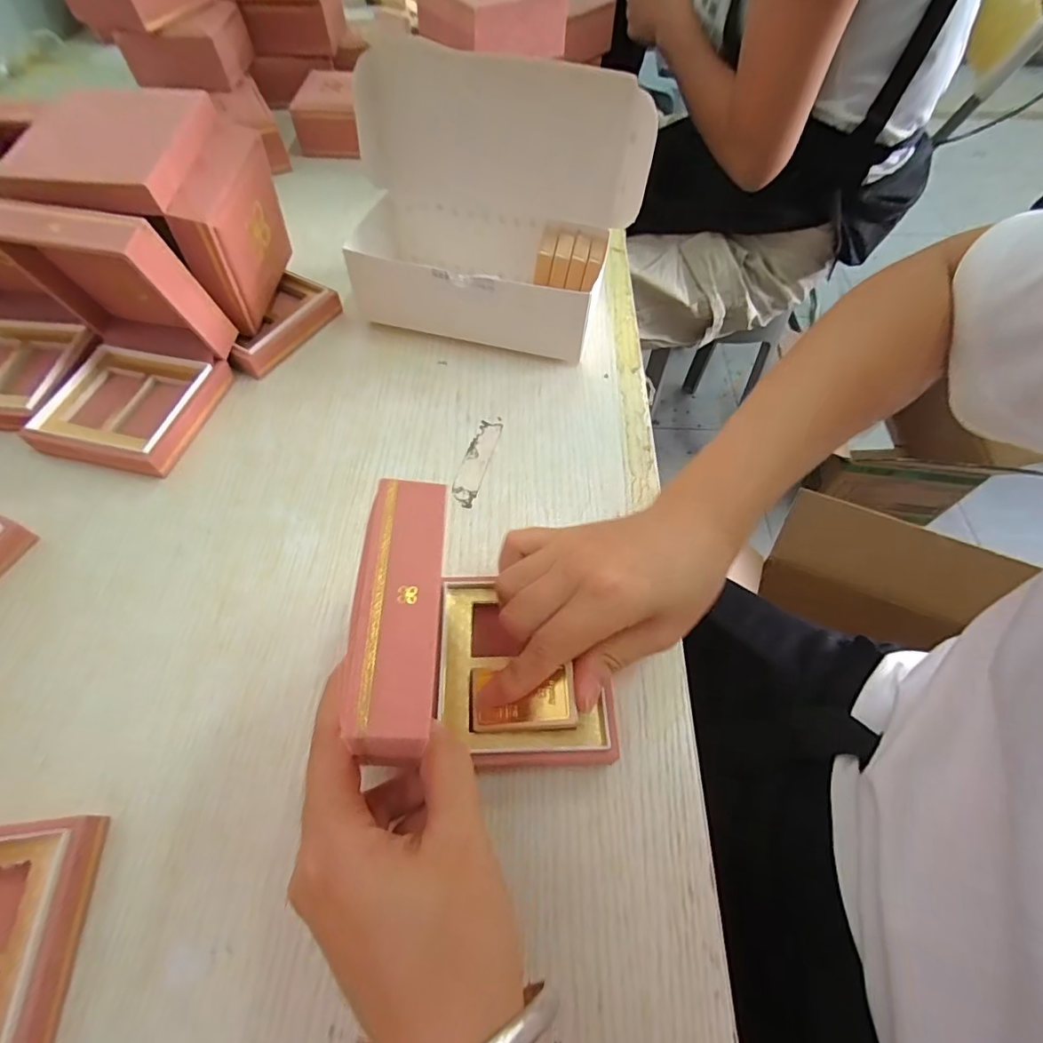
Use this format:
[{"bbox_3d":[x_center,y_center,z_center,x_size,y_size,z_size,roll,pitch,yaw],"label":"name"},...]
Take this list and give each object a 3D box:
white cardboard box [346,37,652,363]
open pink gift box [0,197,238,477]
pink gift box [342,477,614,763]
[{"bbox_3d":[-0.027,-0.204,0.345,0.181,0.140,0.080,13,59,5],"label":"white cardboard box"},{"bbox_3d":[-0.251,-0.109,0.304,0.097,0.106,0.108,11,59,4],"label":"open pink gift box"},{"bbox_3d":[-0.008,0.046,0.211,0.098,0.095,0.086,0,59,-2],"label":"pink gift box"}]

